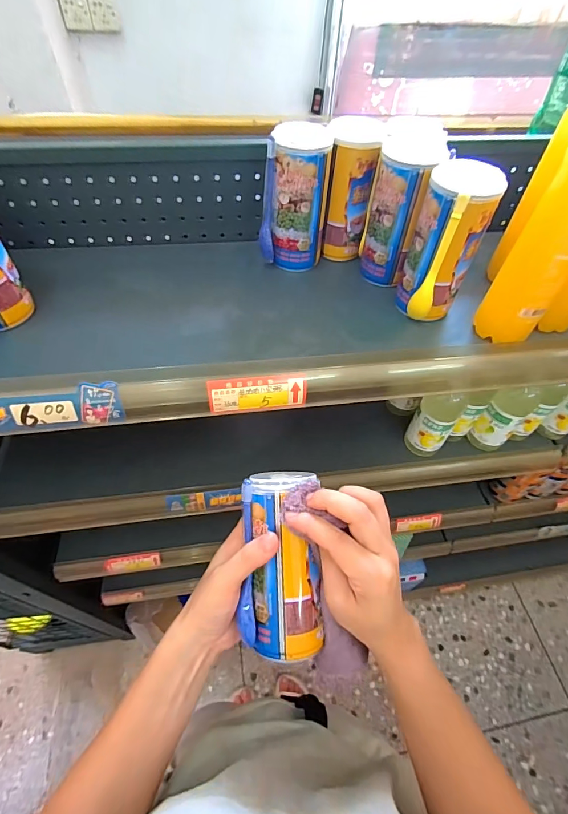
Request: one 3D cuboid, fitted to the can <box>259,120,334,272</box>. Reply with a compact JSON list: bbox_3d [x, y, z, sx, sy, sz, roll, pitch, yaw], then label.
[{"bbox_3d":[0.013,-0.241,0.452,0.073,0.137,0.061,9,54,3],"label":"can"}]

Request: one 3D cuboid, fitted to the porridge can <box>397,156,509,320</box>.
[{"bbox_3d":[0.167,-0.169,0.398,0.066,0.138,0.080,22,56,13],"label":"porridge can"}]

